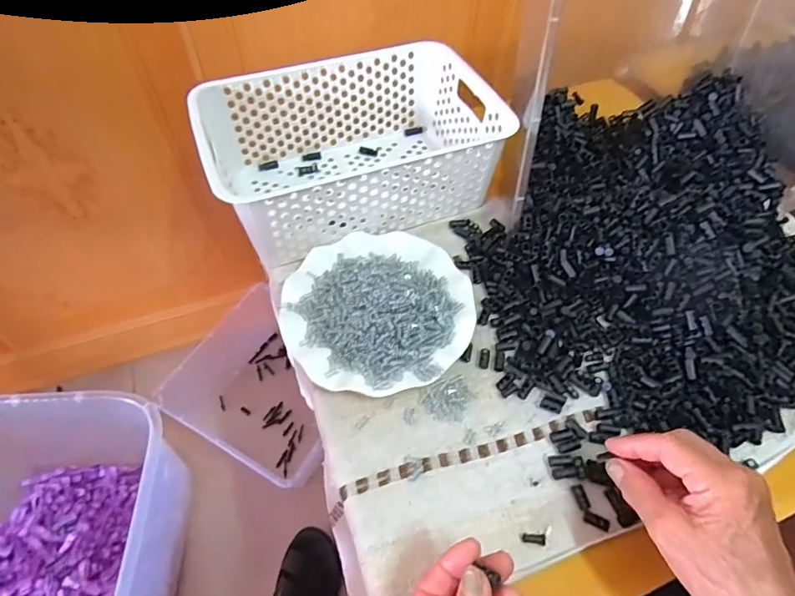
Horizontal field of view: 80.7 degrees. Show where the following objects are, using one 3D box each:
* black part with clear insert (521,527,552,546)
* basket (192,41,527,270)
[{"bbox_3d":[0.107,0.182,0.355,0.025,0.008,0.011,-8,55,-8],"label":"black part with clear insert"},{"bbox_3d":[-0.052,-0.168,0.538,0.303,0.115,0.201,-19,57,-15],"label":"basket"}]

